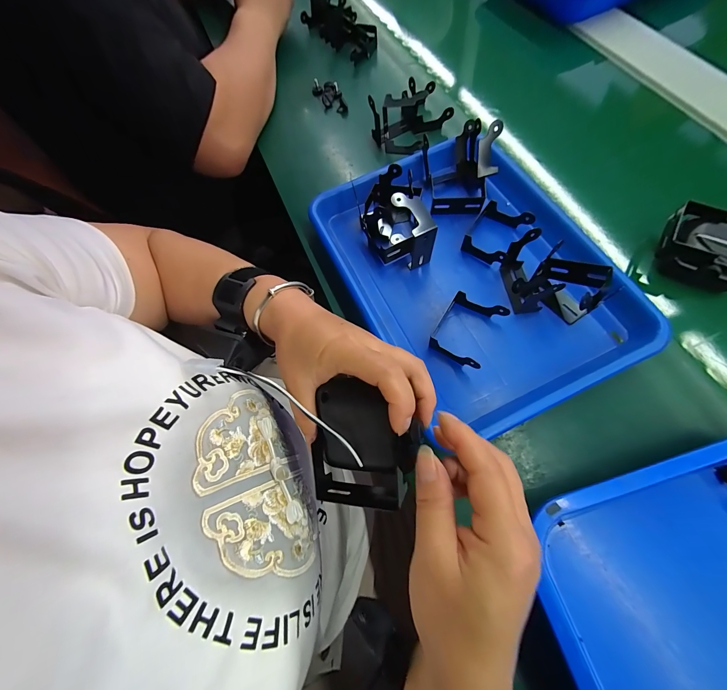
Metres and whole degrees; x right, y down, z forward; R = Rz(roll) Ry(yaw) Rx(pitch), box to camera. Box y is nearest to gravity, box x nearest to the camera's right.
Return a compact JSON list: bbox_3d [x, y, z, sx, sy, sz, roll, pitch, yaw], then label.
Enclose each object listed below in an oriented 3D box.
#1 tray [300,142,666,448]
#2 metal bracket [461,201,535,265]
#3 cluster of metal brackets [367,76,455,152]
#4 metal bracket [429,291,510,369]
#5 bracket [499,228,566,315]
[{"bbox_3d":[0.106,-0.091,0.321,0.245,0.060,0.325,-26,69,-4],"label":"tray"},{"bbox_3d":[0.148,-0.124,0.350,0.053,0.031,0.069,35,76,17],"label":"metal bracket"},{"bbox_3d":[0.064,-0.314,0.414,0.098,0.063,0.062,-36,69,-9],"label":"cluster of metal brackets"},{"bbox_3d":[0.102,-0.015,0.307,0.052,0.026,0.068,29,75,16],"label":"metal bracket"},{"bbox_3d":[0.165,-0.071,0.314,0.025,0.055,0.066,-7,69,4],"label":"bracket"}]

